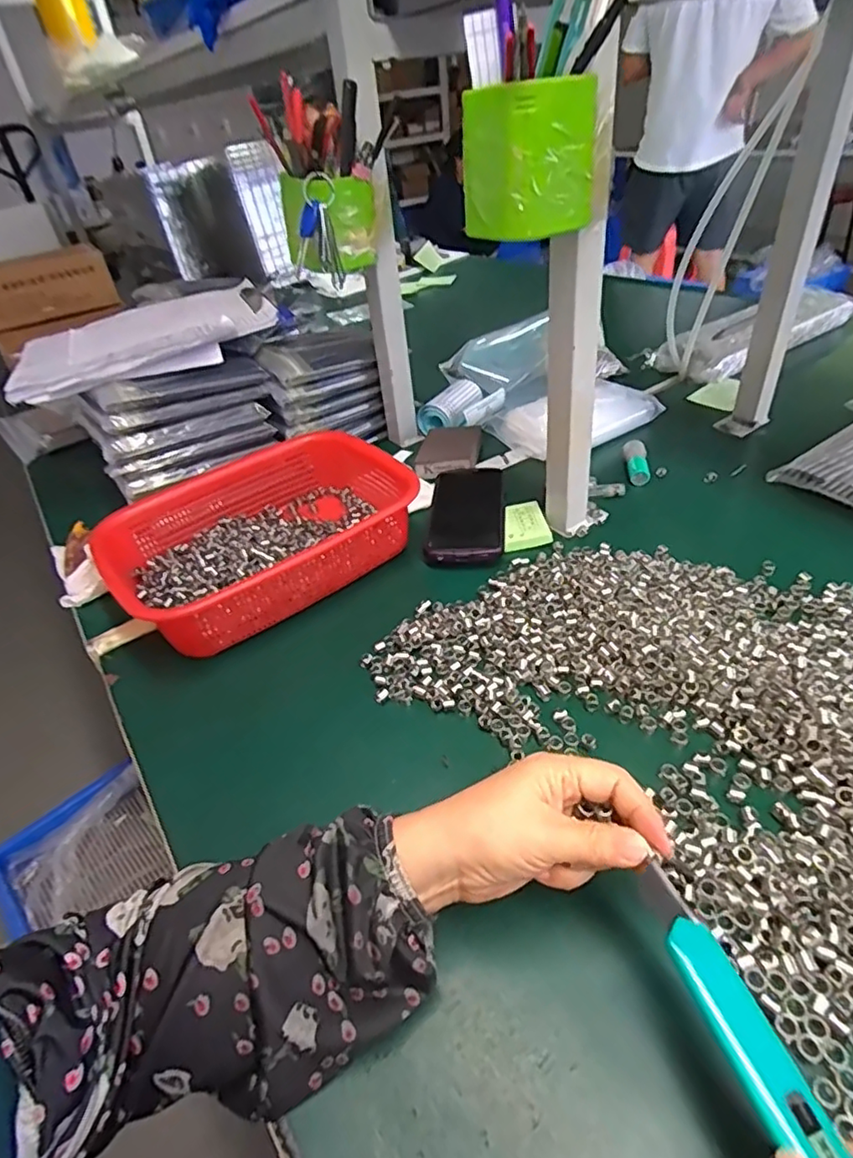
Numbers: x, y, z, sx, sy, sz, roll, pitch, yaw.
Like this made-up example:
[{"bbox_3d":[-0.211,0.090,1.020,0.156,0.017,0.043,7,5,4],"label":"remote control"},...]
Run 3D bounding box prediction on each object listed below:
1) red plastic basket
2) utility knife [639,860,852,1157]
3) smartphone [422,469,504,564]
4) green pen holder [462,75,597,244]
[{"bbox_3d":[-0.145,-0.048,0.599,0.297,0.077,0.204,-30,43,-25],"label":"red plastic basket"},{"bbox_3d":[0.126,0.182,0.232,0.025,0.012,0.141,-16,41,-11],"label":"utility knife"},{"bbox_3d":[0.045,-0.077,0.632,0.078,0.016,0.171,0,39,10],"label":"smartphone"},{"bbox_3d":[0.068,-0.274,0.393,0.068,0.079,0.065,-27,42,-23],"label":"green pen holder"}]

